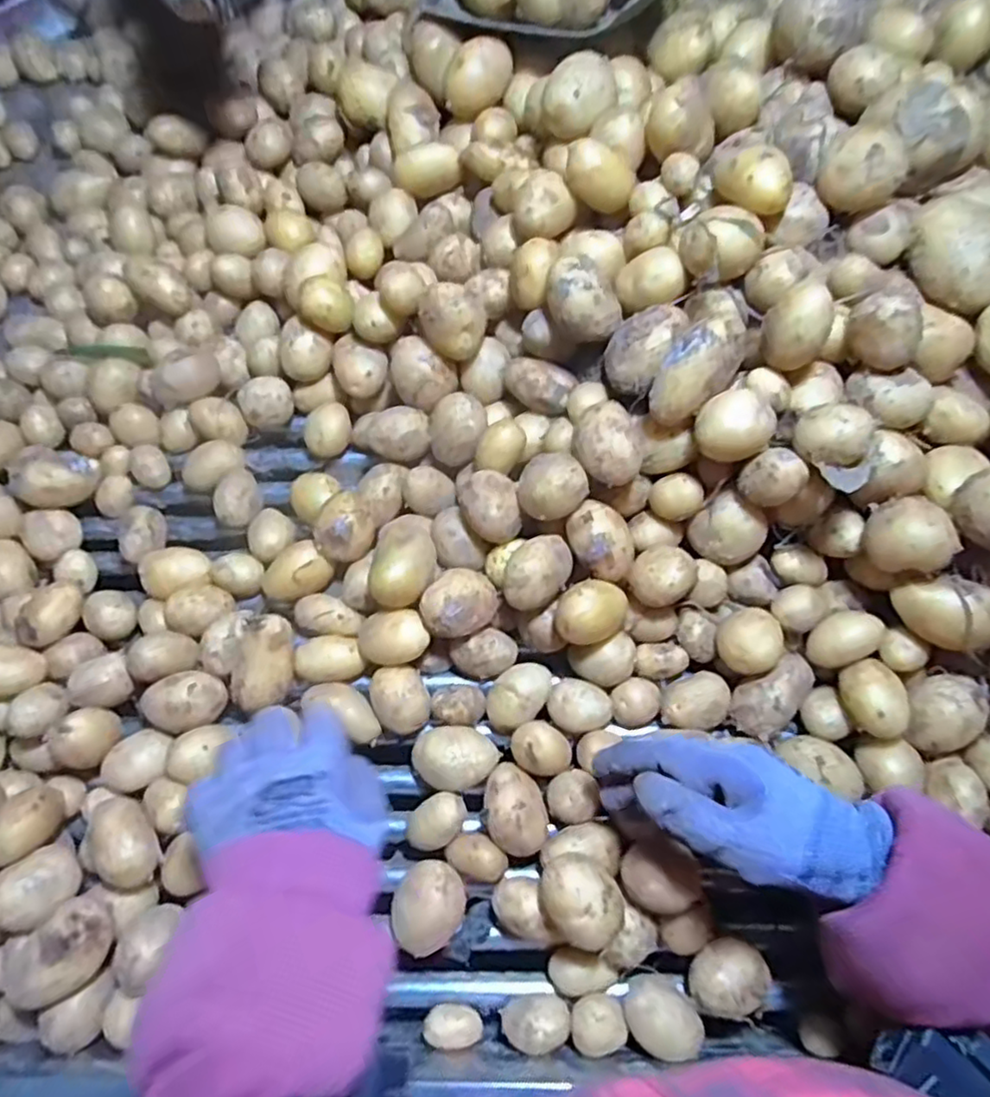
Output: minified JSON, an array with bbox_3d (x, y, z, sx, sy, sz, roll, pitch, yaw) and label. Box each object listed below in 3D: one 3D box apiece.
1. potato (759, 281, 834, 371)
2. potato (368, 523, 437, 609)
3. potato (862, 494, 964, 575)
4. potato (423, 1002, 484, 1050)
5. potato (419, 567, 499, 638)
[{"bbox_3d":[0.185,-0.131,0.392,0.029,0.048,0.040,-7,67,-30],"label":"potato"},{"bbox_3d":[-0.060,0.015,0.450,0.039,0.045,0.058,9,69,1],"label":"potato"},{"bbox_3d":[0.244,-0.009,0.388,0.038,0.032,0.042,13,69,3],"label":"potato"},{"bbox_3d":[-0.024,0.279,0.386,0.033,0.015,0.020,14,69,3],"label":"potato"},{"bbox_3d":[-0.024,0.038,0.443,0.050,0.041,0.042,-25,72,-11],"label":"potato"}]

